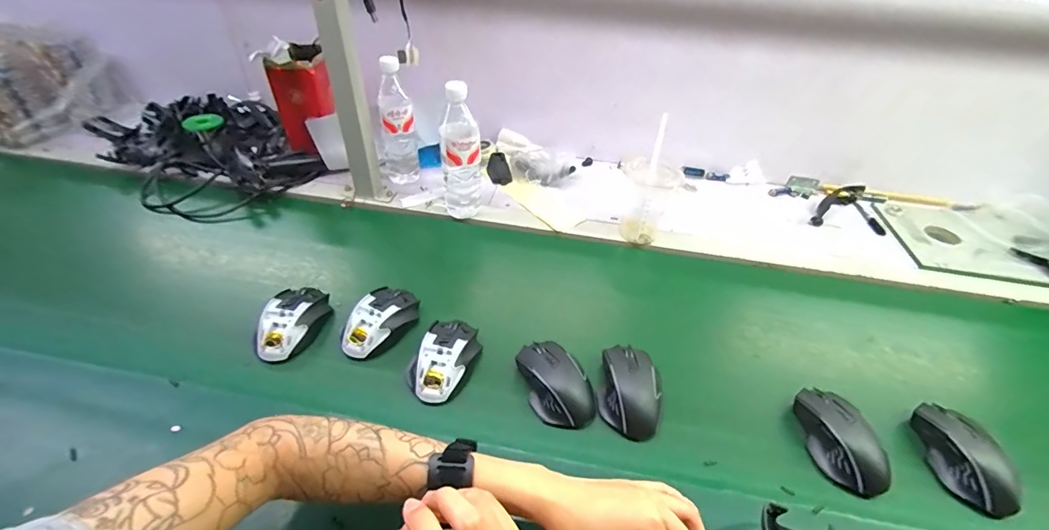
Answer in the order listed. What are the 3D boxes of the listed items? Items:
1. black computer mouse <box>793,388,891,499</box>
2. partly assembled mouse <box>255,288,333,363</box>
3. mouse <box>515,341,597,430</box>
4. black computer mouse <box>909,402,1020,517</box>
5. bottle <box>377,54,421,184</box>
[{"bbox_3d":[0.349,0.192,0.502,0.058,0.040,0.114,-3,42,-6],"label":"black computer mouse"},{"bbox_3d":[-0.300,0.073,0.589,0.069,0.033,0.109,4,41,1],"label":"partly assembled mouse"},{"bbox_3d":[0.037,0.137,0.537,0.066,0.041,0.113,-17,45,-21],"label":"mouse"},{"bbox_3d":[0.481,0.209,0.493,0.060,0.039,0.113,3,41,-1],"label":"black computer mouse"},{"bbox_3d":[-0.242,-0.265,0.843,0.075,0.224,0.077,-17,45,-21],"label":"bottle"}]

